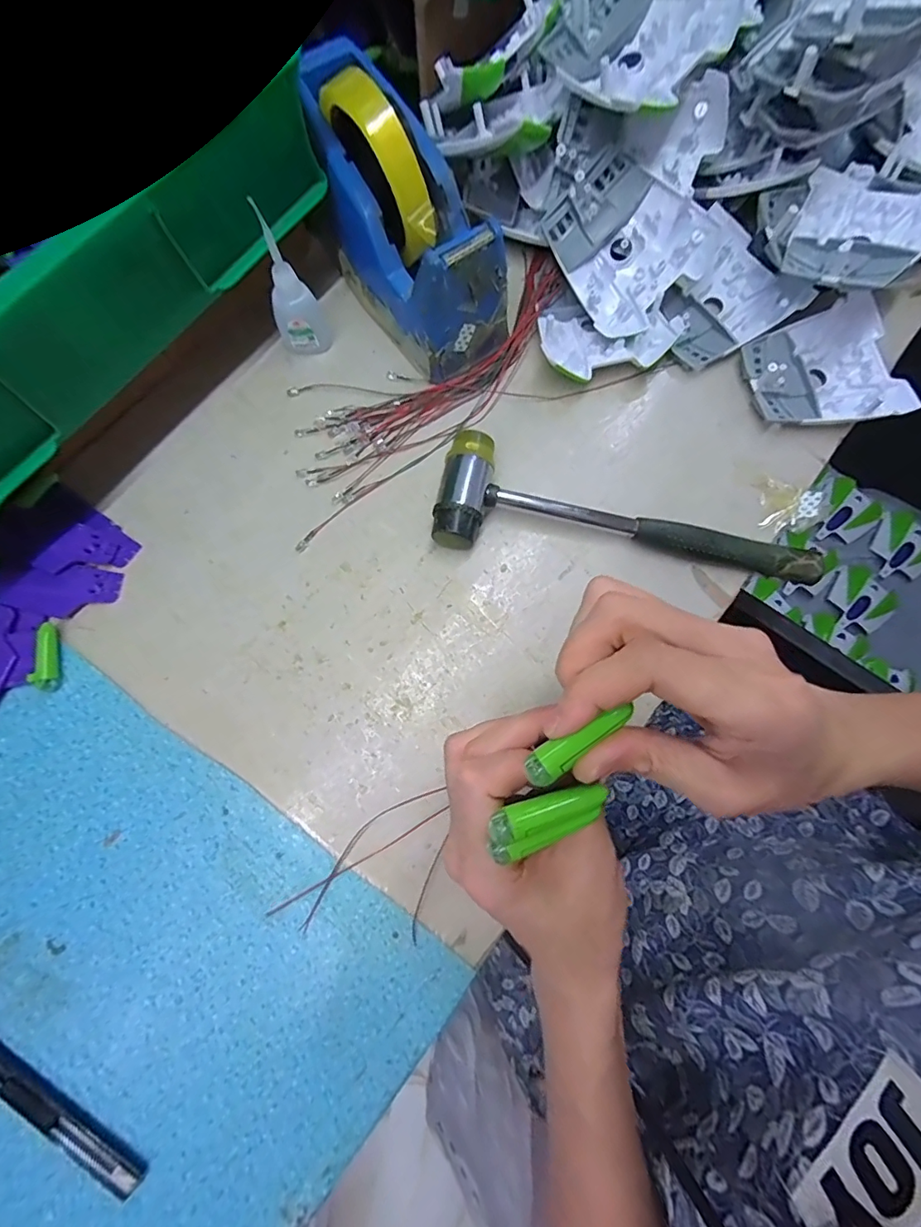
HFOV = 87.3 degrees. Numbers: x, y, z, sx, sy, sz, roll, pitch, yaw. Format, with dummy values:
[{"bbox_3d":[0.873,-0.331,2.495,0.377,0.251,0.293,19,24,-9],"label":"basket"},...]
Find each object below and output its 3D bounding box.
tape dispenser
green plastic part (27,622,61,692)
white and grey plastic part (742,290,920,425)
[{"bbox_3d":[-0.042,-0.279,0.341,0.077,0.117,0.180,-36,81,-8],"label":"tape dispenser"},{"bbox_3d":[-0.276,0.029,0.321,0.015,0.008,0.045,-10,78,-3],"label":"green plastic part"},{"bbox_3d":[0.276,-0.183,0.366,0.106,0.029,0.094,-11,79,-3],"label":"white and grey plastic part"}]

